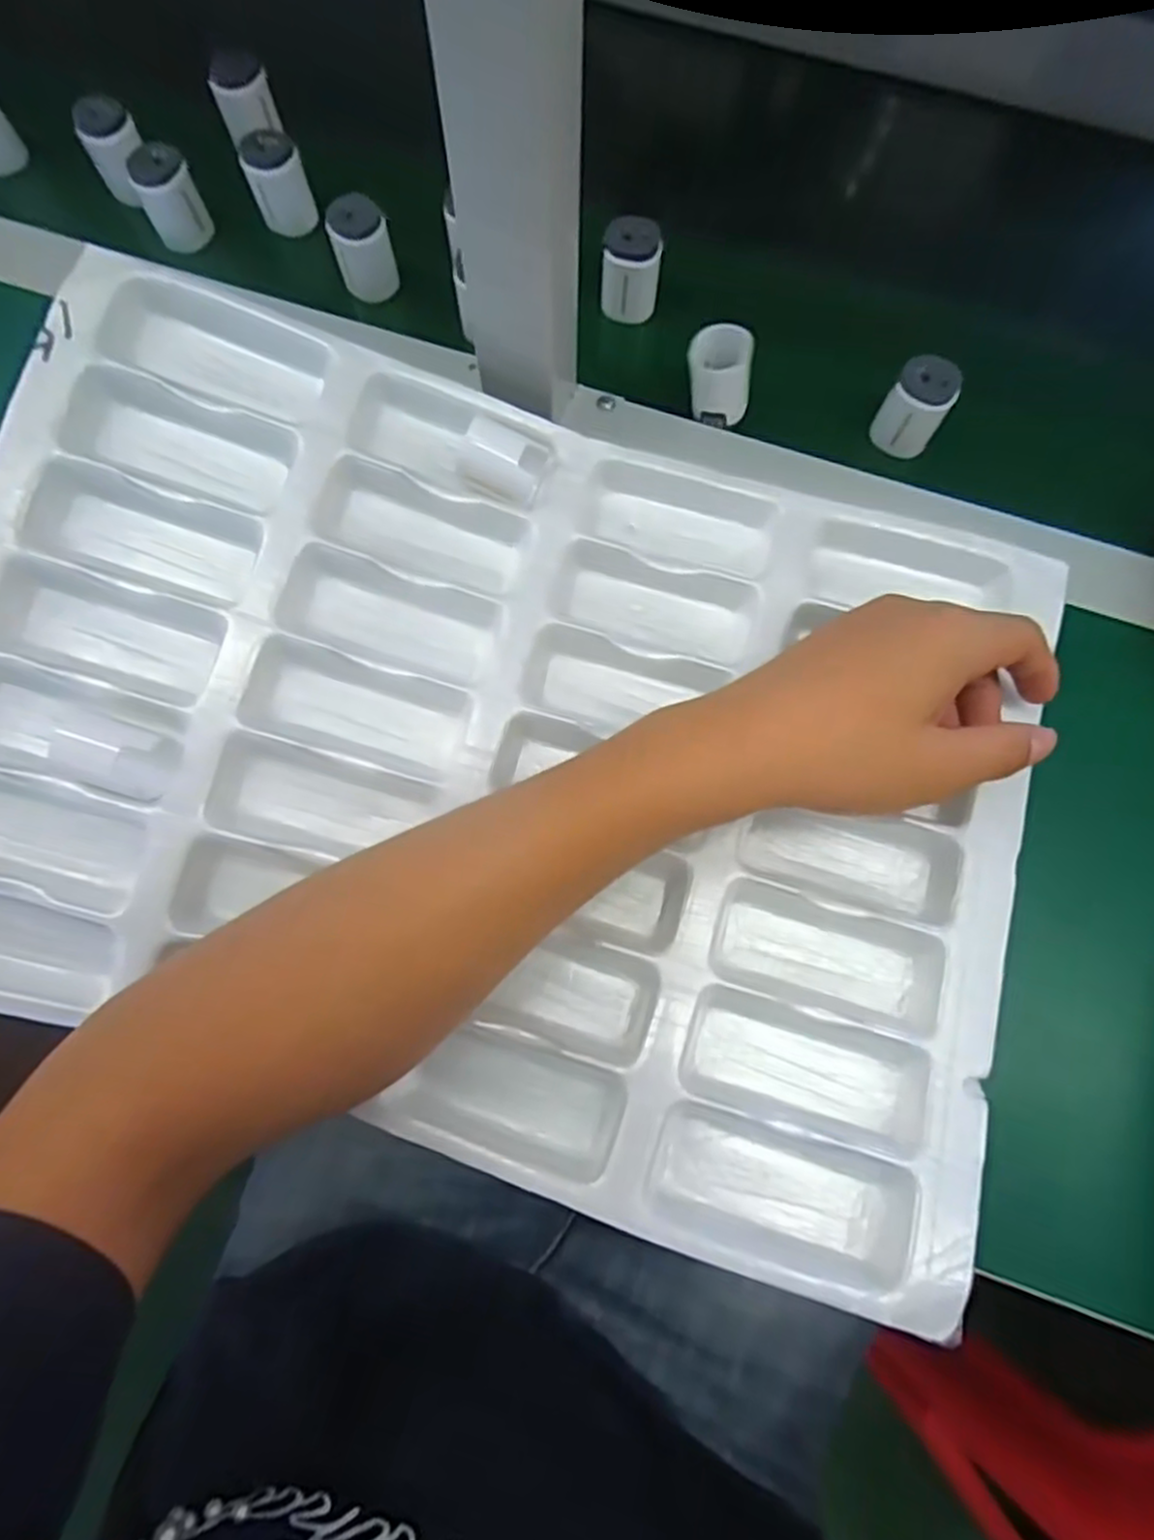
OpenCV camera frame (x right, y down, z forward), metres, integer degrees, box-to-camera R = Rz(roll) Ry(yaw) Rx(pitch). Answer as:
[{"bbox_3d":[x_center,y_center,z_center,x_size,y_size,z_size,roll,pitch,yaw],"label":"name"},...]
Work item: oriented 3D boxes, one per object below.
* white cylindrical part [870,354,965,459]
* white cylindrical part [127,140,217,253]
[{"bbox_3d":[0.170,-0.182,0.368,0.030,0.040,0.028,0,78,-1],"label":"white cylindrical part"},{"bbox_3d":[-0.222,-0.314,0.401,0.032,0.040,0.029,-25,80,-6],"label":"white cylindrical part"}]

